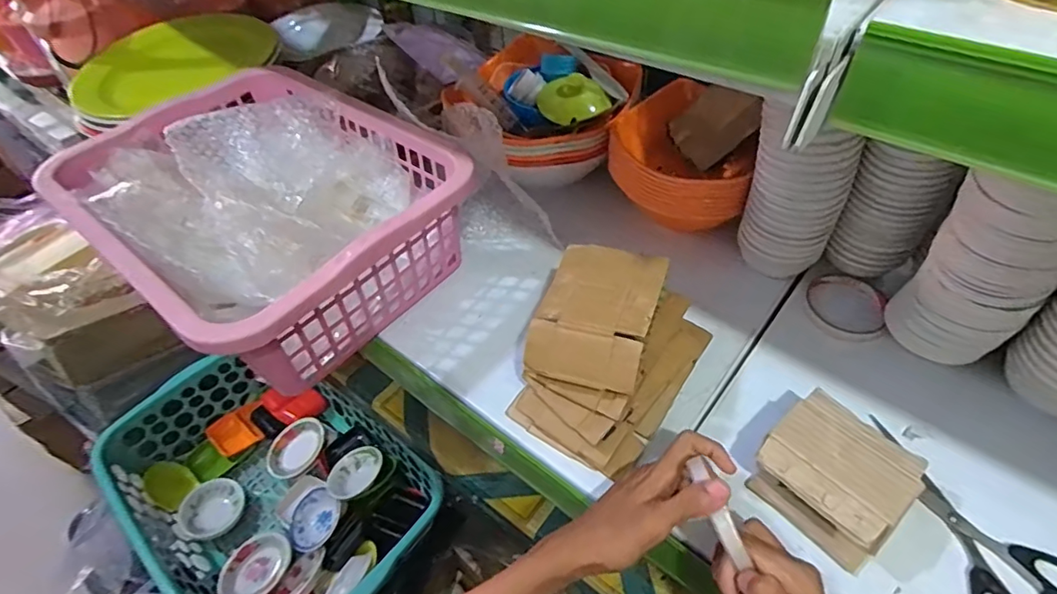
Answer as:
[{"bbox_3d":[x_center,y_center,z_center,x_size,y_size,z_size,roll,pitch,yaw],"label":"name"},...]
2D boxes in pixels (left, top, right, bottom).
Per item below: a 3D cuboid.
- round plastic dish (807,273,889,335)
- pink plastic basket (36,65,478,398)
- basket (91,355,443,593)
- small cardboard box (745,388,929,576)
[{"bbox_3d":[0.340,0.004,0.579,0.070,0.013,0.079,16,53,18],"label":"round plastic dish"},{"bbox_3d":[-0.283,-0.095,0.623,0.407,0.160,0.308,31,58,27],"label":"pink plastic basket"},{"bbox_3d":[-0.367,0.282,0.787,0.459,0.136,0.313,28,57,25],"label":"basket"},{"bbox_3d":[0.247,0.143,0.439,0.095,0.056,0.099,-35,56,-23],"label":"small cardboard box"}]

